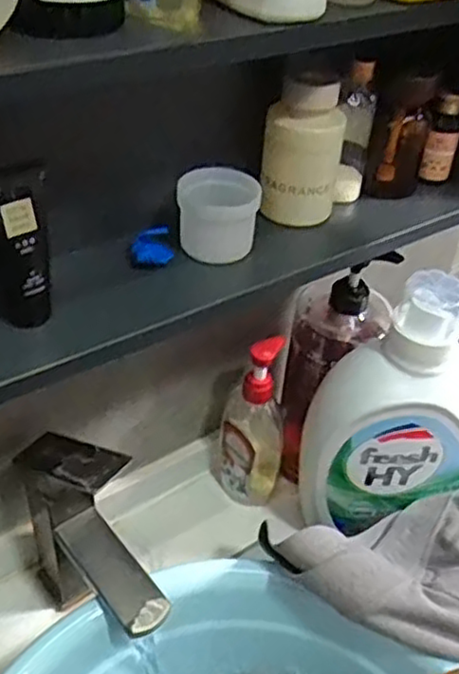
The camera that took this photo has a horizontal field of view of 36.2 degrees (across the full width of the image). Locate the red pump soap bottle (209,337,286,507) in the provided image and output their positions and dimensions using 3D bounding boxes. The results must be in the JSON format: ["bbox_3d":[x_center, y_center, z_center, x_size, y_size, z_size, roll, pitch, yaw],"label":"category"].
[{"bbox_3d":[0.021,0.086,0.719,0.078,0.208,0.059,9,40,6],"label":"red pump soap bottle"}]

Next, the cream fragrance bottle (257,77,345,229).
[{"bbox_3d":[0.059,-0.143,0.544,0.046,0.102,0.058,33,47,30],"label":"cream fragrance bottle"}]

